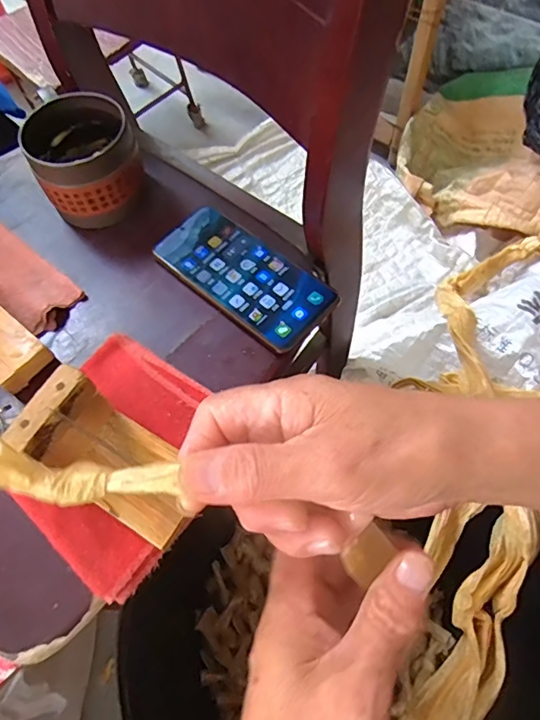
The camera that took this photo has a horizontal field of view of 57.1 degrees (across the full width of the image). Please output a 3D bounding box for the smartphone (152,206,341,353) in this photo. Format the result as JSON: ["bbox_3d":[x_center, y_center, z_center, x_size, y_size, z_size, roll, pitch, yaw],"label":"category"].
[{"bbox_3d":[-0.024,-0.076,0.439,0.162,0.007,0.075,38,72,19],"label":"smartphone"}]

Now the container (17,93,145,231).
[{"bbox_3d":[-0.169,-0.187,0.464,0.093,0.079,0.108,-13,64,-3],"label":"container"}]

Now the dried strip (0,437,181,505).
[{"bbox_3d":[-0.082,0.049,0.215,0.081,0.014,0.023,6,64,-6],"label":"dried strip"}]

